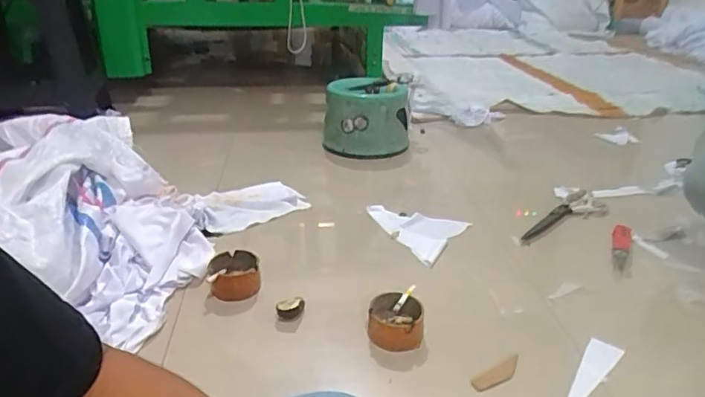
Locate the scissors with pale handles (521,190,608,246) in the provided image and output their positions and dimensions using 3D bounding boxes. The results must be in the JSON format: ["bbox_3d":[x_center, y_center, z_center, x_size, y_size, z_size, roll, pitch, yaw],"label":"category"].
[{"bbox_3d":[0.453,0.044,1.119,0.093,0.021,0.288,22,32,37],"label":"scissors with pale handles"}]

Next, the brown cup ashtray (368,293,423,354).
[{"bbox_3d":[0.065,0.184,0.795,0.081,0.046,0.081,4,25,6],"label":"brown cup ashtray"}]

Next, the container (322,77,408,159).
[{"bbox_3d":[0.038,-0.234,1.504,0.235,0.179,0.240,1,25,-1],"label":"container"}]

